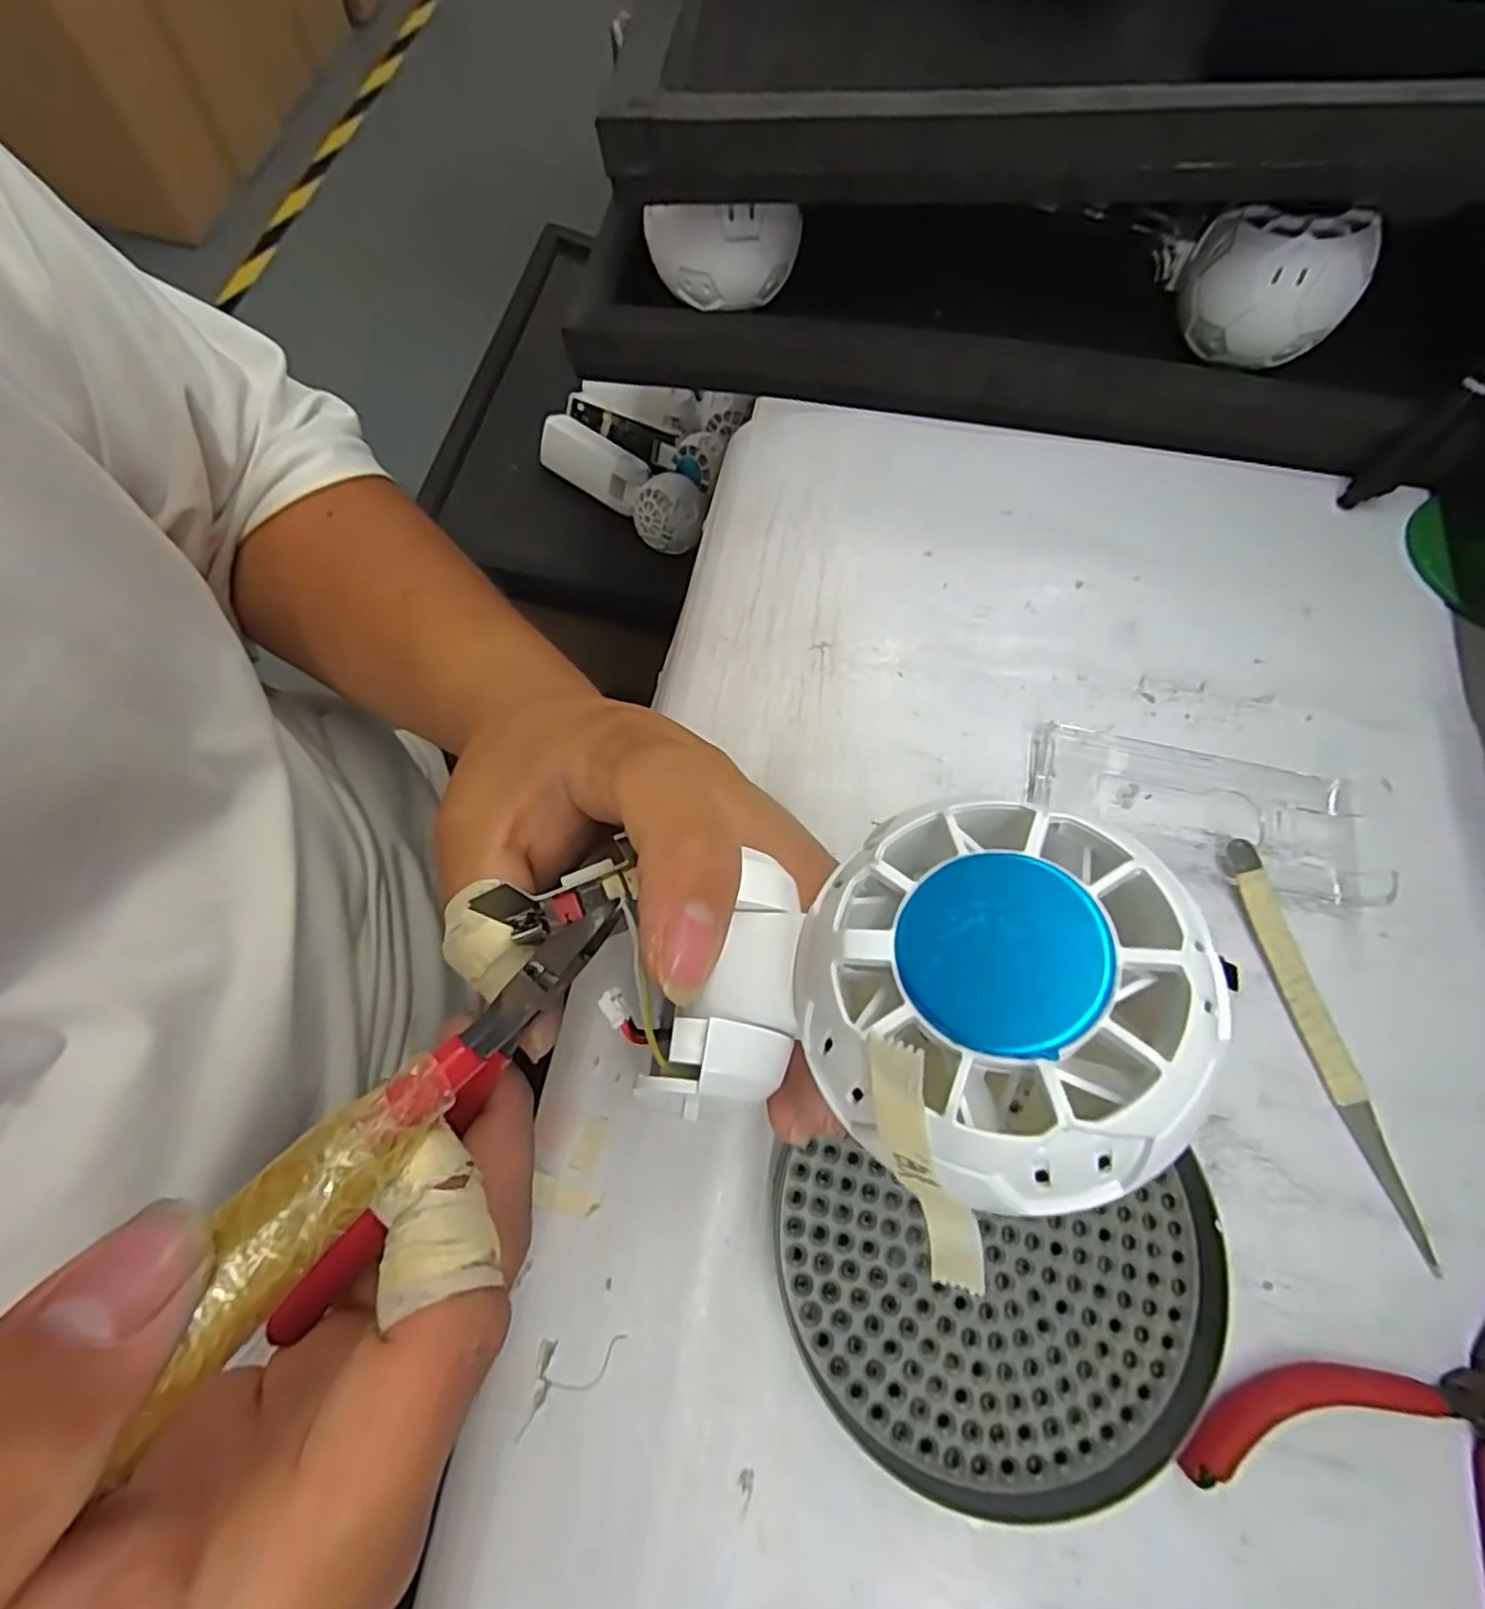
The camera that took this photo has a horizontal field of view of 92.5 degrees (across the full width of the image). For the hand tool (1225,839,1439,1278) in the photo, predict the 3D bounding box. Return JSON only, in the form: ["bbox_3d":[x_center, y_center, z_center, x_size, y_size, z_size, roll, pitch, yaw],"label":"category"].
[{"bbox_3d":[0.178,0.071,0.218,0.012,0.008,0.124,-11,70,-5],"label":"hand tool"}]

